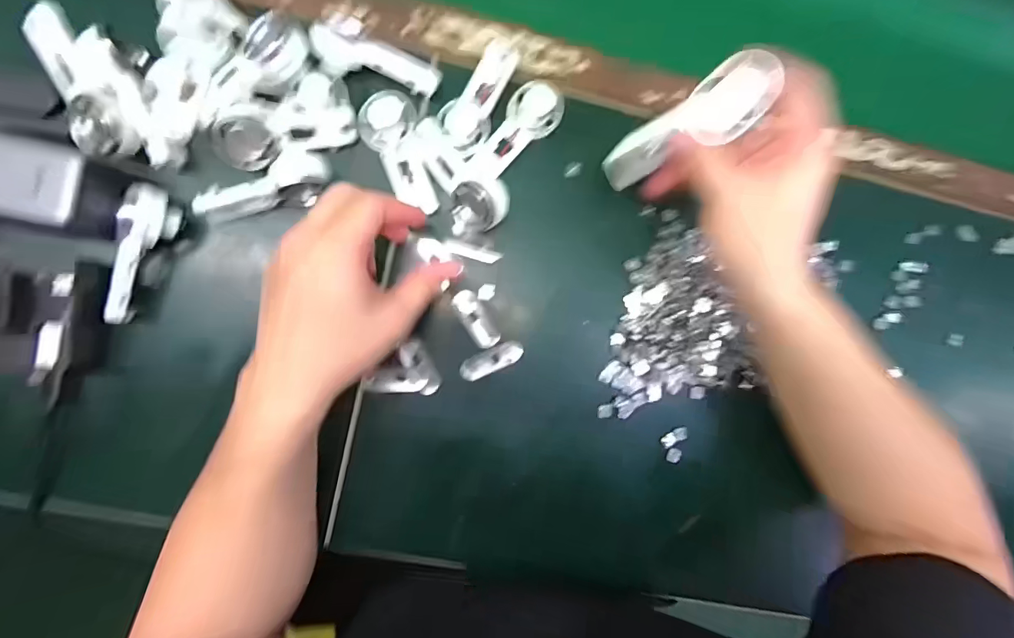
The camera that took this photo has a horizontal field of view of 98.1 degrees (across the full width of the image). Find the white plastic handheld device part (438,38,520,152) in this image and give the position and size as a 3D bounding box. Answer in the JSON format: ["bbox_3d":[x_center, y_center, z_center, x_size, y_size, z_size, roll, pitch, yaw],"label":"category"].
[{"bbox_3d":[-0.018,-0.177,0.346,0.036,0.022,0.094,31,88,-5],"label":"white plastic handheld device part"}]

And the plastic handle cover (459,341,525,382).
[{"bbox_3d":[-0.012,0.034,0.361,0.053,0.004,0.019,-24,93,-5],"label":"plastic handle cover"}]

